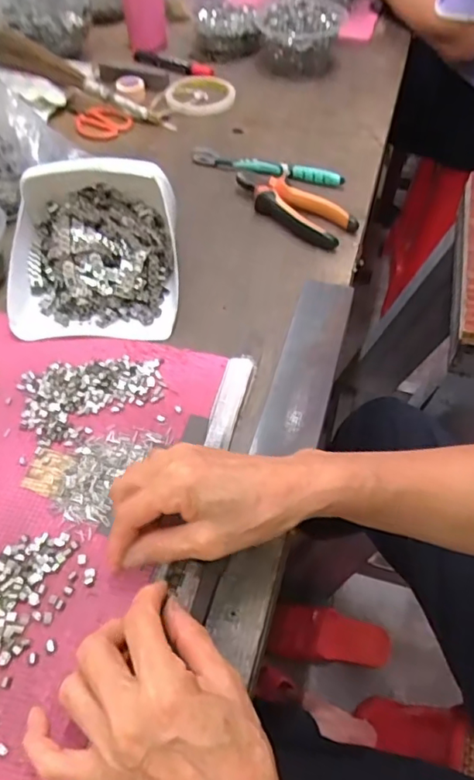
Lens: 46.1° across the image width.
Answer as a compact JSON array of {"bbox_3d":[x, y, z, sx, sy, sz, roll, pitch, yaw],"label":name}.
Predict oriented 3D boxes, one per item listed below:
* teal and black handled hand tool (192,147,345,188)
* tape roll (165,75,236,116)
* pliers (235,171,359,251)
[{"bbox_3d":[0.034,-0.269,0.671,0.189,0.019,0.022,14,54,13],"label":"teal and black handled hand tool"},{"bbox_3d":[-0.052,-0.421,0.796,0.097,0.015,0.096,-2,52,0],"label":"tape roll"},{"bbox_3d":[0.061,-0.202,0.612,0.054,0.024,0.150,-34,59,-23],"label":"pliers"}]

